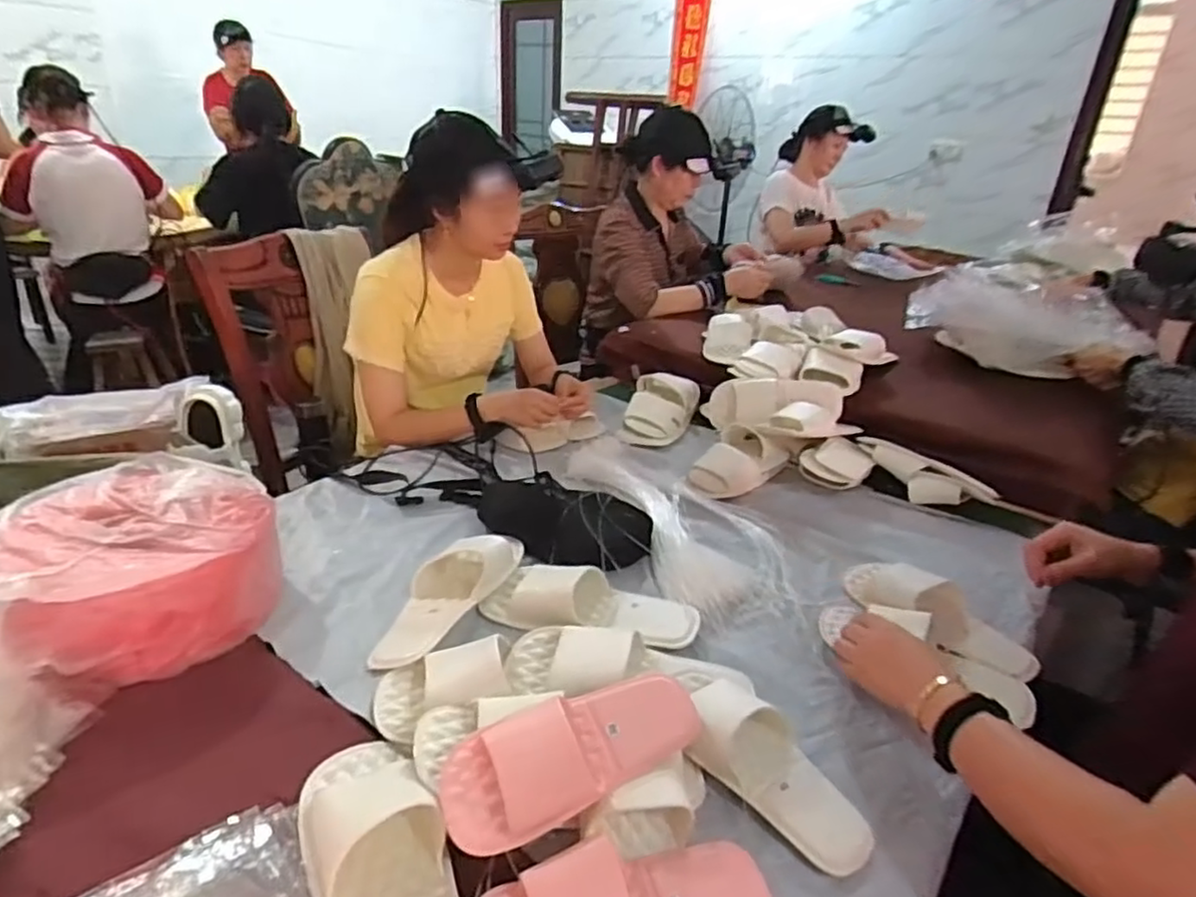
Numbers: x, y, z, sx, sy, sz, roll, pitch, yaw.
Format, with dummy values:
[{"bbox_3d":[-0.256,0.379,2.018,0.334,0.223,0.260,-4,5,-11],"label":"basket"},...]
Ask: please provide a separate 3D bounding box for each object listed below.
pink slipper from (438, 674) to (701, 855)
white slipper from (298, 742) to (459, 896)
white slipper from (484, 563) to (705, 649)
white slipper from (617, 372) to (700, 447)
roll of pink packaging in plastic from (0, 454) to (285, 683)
[{"bbox_3d":[-0.019,0.265,0.608,0.230,0.076,0.096,-11,30,-26],"label":"pink slipper"},{"bbox_3d":[-0.171,0.342,0.553,0.106,0.043,0.278,-14,31,-31],"label":"white slipper"},{"bbox_3d":[-0.009,0.186,0.848,0.265,0.054,0.103,8,27,8],"label":"white slipper"},{"bbox_3d":[0.122,-0.076,1.334,0.127,0.073,0.211,10,27,13],"label":"white slipper"},{"bbox_3d":[-0.547,0.137,0.807,0.303,0.145,0.280,3,27,-1],"label":"roll of pink packaging in plastic"}]

